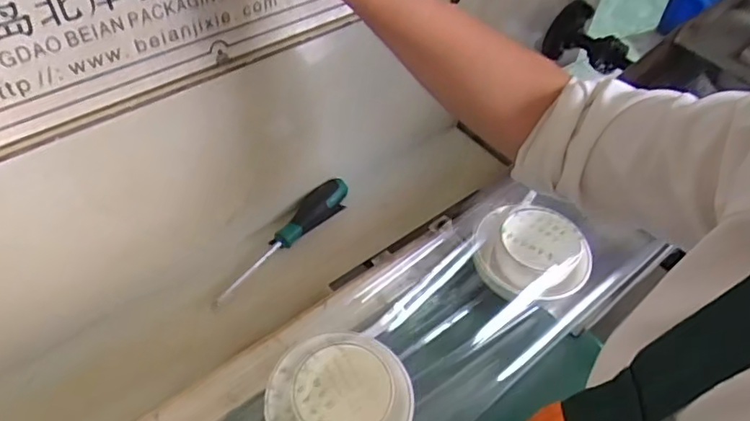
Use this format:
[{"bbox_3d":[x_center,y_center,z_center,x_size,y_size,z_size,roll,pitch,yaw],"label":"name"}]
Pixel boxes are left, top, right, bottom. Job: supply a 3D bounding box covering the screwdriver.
[{"bbox_3d":[-0.103,0.027,0.626,0.032,0.026,0.192,36,56,22],"label":"screwdriver"}]

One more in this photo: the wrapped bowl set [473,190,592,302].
[{"bbox_3d":[0.148,0.035,0.523,0.102,0.035,0.103,3,50,-3],"label":"wrapped bowl set"}]

